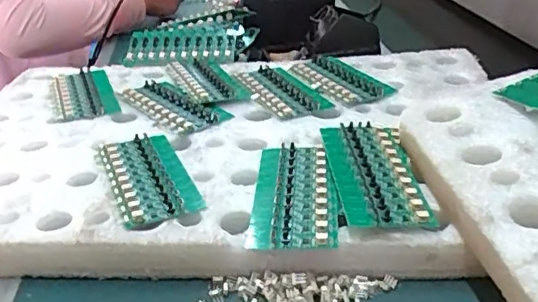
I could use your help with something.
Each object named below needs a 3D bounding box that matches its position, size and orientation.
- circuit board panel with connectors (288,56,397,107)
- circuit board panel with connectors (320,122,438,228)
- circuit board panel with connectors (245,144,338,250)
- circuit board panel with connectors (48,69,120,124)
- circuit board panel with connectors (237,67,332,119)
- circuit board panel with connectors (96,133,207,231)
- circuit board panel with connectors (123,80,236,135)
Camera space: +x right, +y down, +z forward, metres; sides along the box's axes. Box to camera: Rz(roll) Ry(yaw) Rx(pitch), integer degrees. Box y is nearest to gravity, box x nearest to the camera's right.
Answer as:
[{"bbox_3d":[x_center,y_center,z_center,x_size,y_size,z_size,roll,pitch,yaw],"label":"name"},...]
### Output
[{"bbox_3d":[0.078,-0.081,0.633,0.063,0.007,0.138,-15,30,-19],"label":"circuit board panel with connectors"},{"bbox_3d":[0.081,0.014,0.450,0.063,0.015,0.140,-4,28,1],"label":"circuit board panel with connectors"},{"bbox_3d":[0.019,0.029,0.442,0.061,0.008,0.135,-2,28,4],"label":"circuit board panel with connectors"},{"bbox_3d":[-0.211,-0.063,0.639,0.066,0.009,0.139,-14,30,-17],"label":"circuit board panel with connectors"},{"bbox_3d":[0.011,-0.066,0.621,0.061,0.008,0.133,-17,31,-22],"label":"circuit board panel with connectors"},{"bbox_3d":[-0.103,0.020,0.477,0.063,0.010,0.137,-16,30,-20],"label":"circuit board panel with connectors"},{"bbox_3d":[-0.106,-0.050,0.605,0.060,0.009,0.141,-26,35,-34],"label":"circuit board panel with connectors"}]

